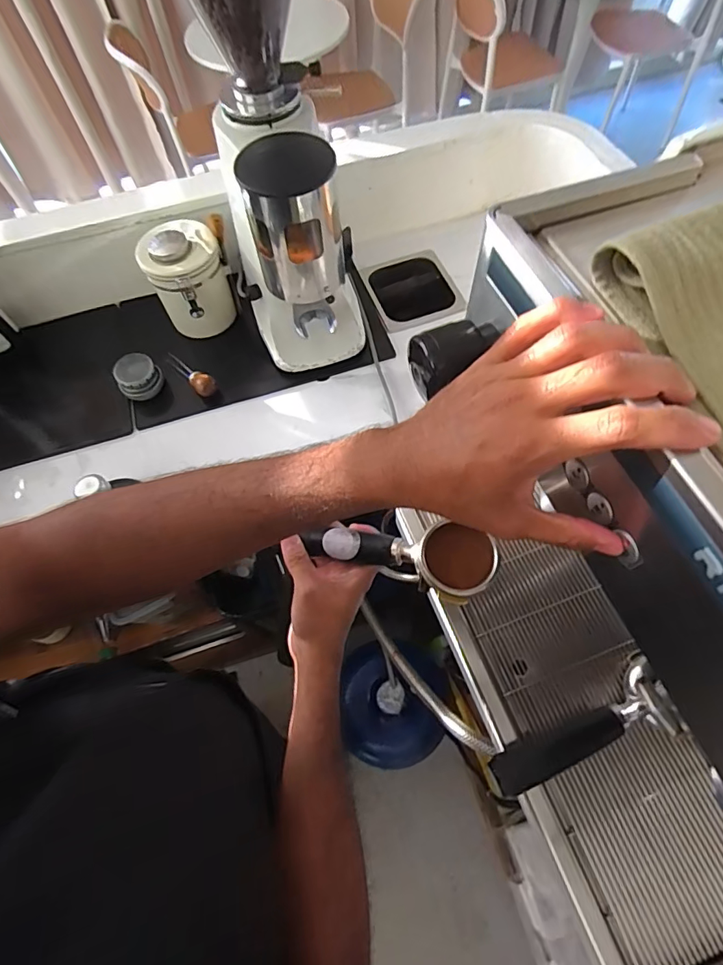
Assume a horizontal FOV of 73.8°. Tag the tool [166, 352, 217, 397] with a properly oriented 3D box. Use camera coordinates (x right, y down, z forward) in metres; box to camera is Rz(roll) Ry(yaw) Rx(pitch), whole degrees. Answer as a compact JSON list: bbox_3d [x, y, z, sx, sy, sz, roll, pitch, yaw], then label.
[{"bbox_3d":[-0.287,-0.183,0.803,0.116,0.030,0.032,38,71,19],"label":"tool"}]

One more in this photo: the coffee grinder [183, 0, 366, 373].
[{"bbox_3d":[-0.107,-0.398,0.600,0.182,0.559,0.224,-10,63,-2],"label":"coffee grinder"}]

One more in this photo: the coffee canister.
[{"bbox_3d":[-0.283,-0.330,0.806,0.117,0.157,0.117,-24,65,-9],"label":"coffee canister"}]

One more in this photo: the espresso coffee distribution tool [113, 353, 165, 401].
[{"bbox_3d":[-0.367,-0.174,0.789,0.070,0.054,0.058,-38,67,-15],"label":"espresso coffee distribution tool"}]

